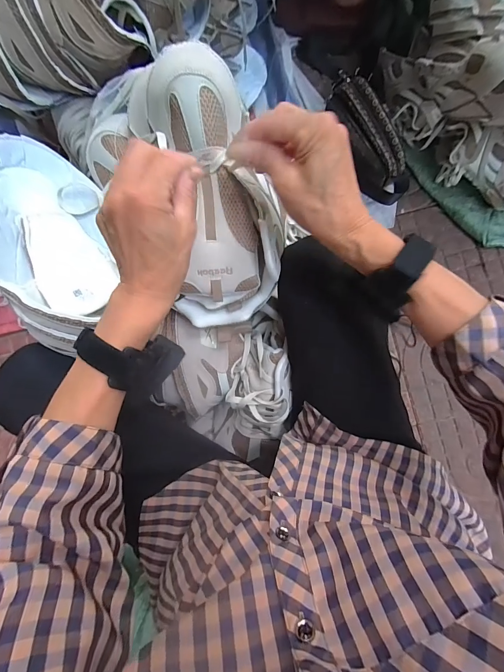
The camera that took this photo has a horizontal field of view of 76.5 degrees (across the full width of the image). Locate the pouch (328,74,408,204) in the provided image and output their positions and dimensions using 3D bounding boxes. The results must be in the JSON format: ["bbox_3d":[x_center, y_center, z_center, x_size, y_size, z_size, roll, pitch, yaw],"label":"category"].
[{"bbox_3d":[0.241,-0.408,0.666,0.068,0.096,0.273,-31,103,0],"label":"pouch"}]

